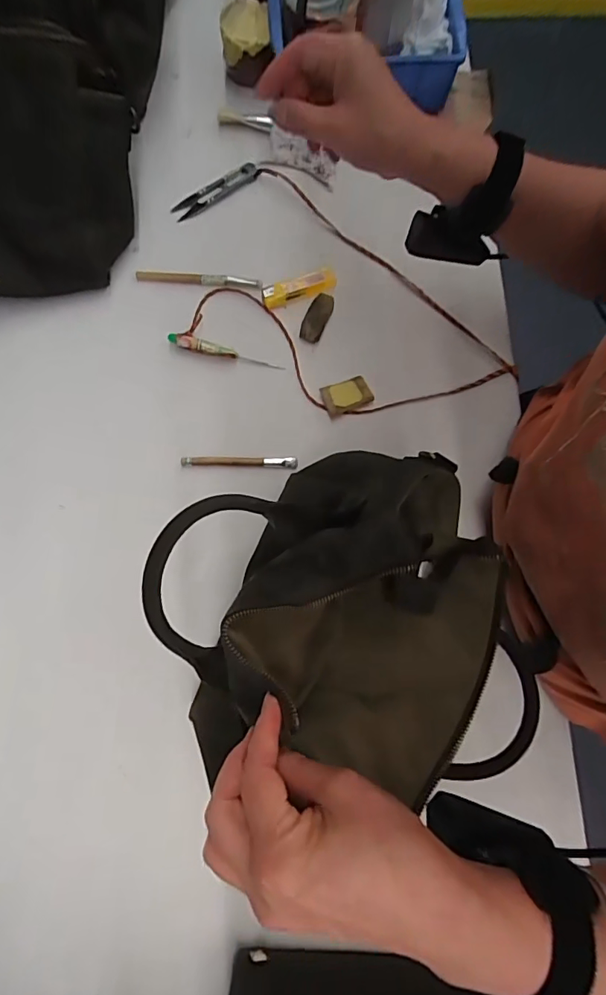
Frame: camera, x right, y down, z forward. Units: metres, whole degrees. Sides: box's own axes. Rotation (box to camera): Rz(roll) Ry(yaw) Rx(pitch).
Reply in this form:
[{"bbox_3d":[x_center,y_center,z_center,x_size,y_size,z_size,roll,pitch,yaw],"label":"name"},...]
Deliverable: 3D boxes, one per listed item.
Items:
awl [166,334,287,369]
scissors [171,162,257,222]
[{"bbox_3d":[-0.079,-0.148,0.491,0.114,0.007,0.015,14,79,0],"label":"awl"},{"bbox_3d":[-0.095,-0.333,0.533,0.102,0.006,0.025,-34,82,-8],"label":"scissors"}]

